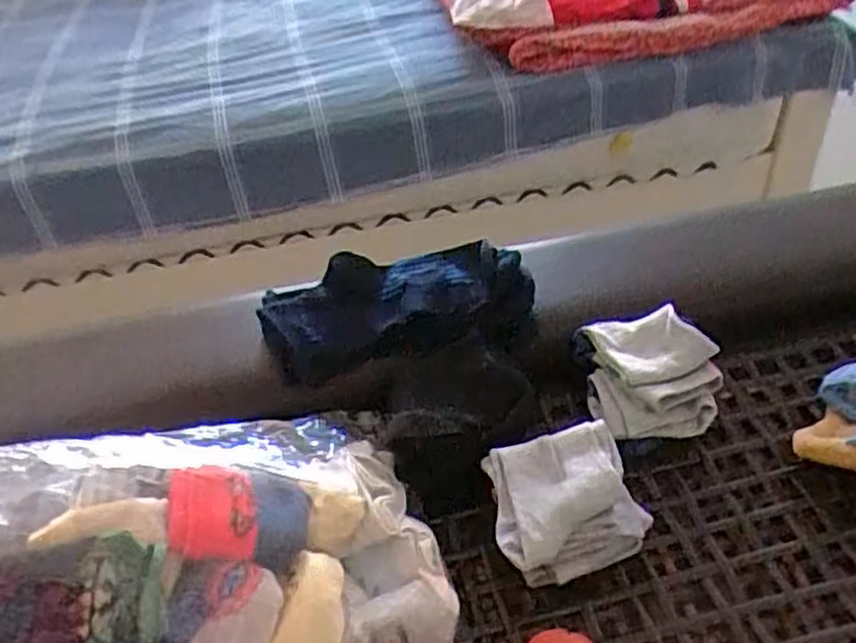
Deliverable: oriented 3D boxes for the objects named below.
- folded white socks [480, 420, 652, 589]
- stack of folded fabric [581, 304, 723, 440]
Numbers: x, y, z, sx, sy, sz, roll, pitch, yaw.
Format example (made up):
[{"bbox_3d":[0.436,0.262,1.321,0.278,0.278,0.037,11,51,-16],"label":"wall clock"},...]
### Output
[{"bbox_3d":[0.094,0.135,0.543,0.109,0.080,0.092,-17,42,-13],"label":"folded white socks"},{"bbox_3d":[0.183,0.047,0.615,0.105,0.079,0.094,-1,41,5],"label":"stack of folded fabric"}]

